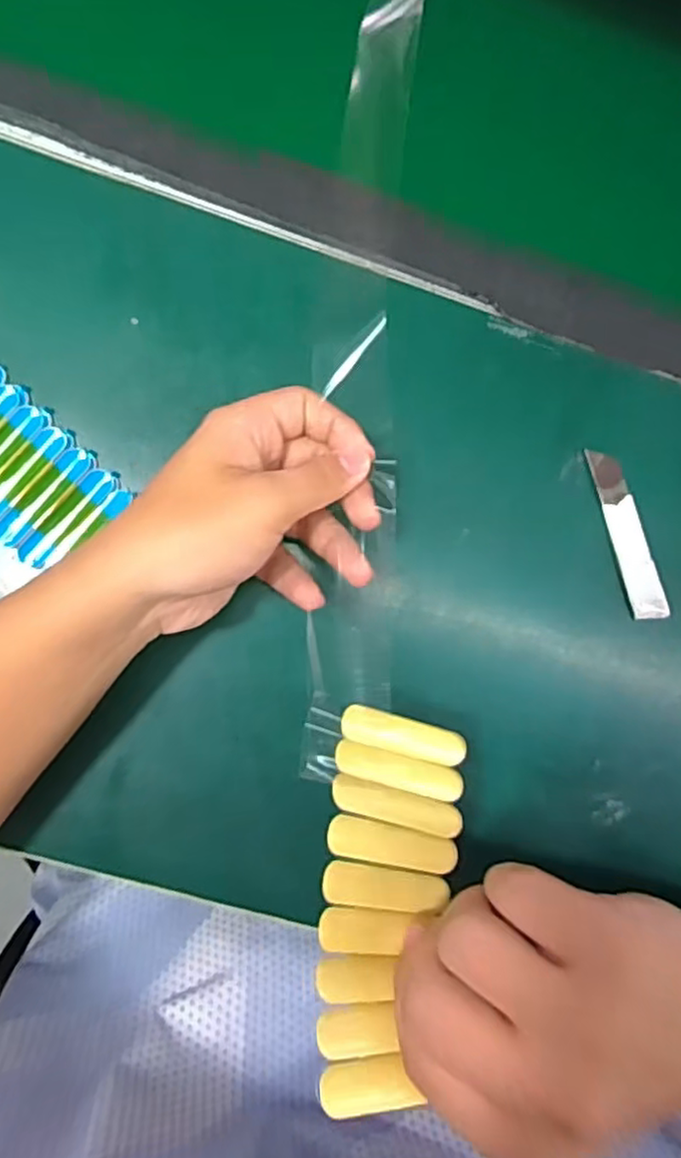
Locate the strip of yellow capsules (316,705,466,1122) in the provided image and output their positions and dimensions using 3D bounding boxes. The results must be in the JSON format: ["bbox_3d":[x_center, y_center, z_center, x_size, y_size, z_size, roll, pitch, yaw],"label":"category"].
[{"bbox_3d":[0.020,0.124,0.270,0.060,0.015,0.137,20,60,-24],"label":"strip of yellow capsules"}]

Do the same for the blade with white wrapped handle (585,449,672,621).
[{"bbox_3d":[0.161,-0.025,0.379,0.020,0.004,0.098,-17,91,-6],"label":"blade with white wrapped handle"}]

